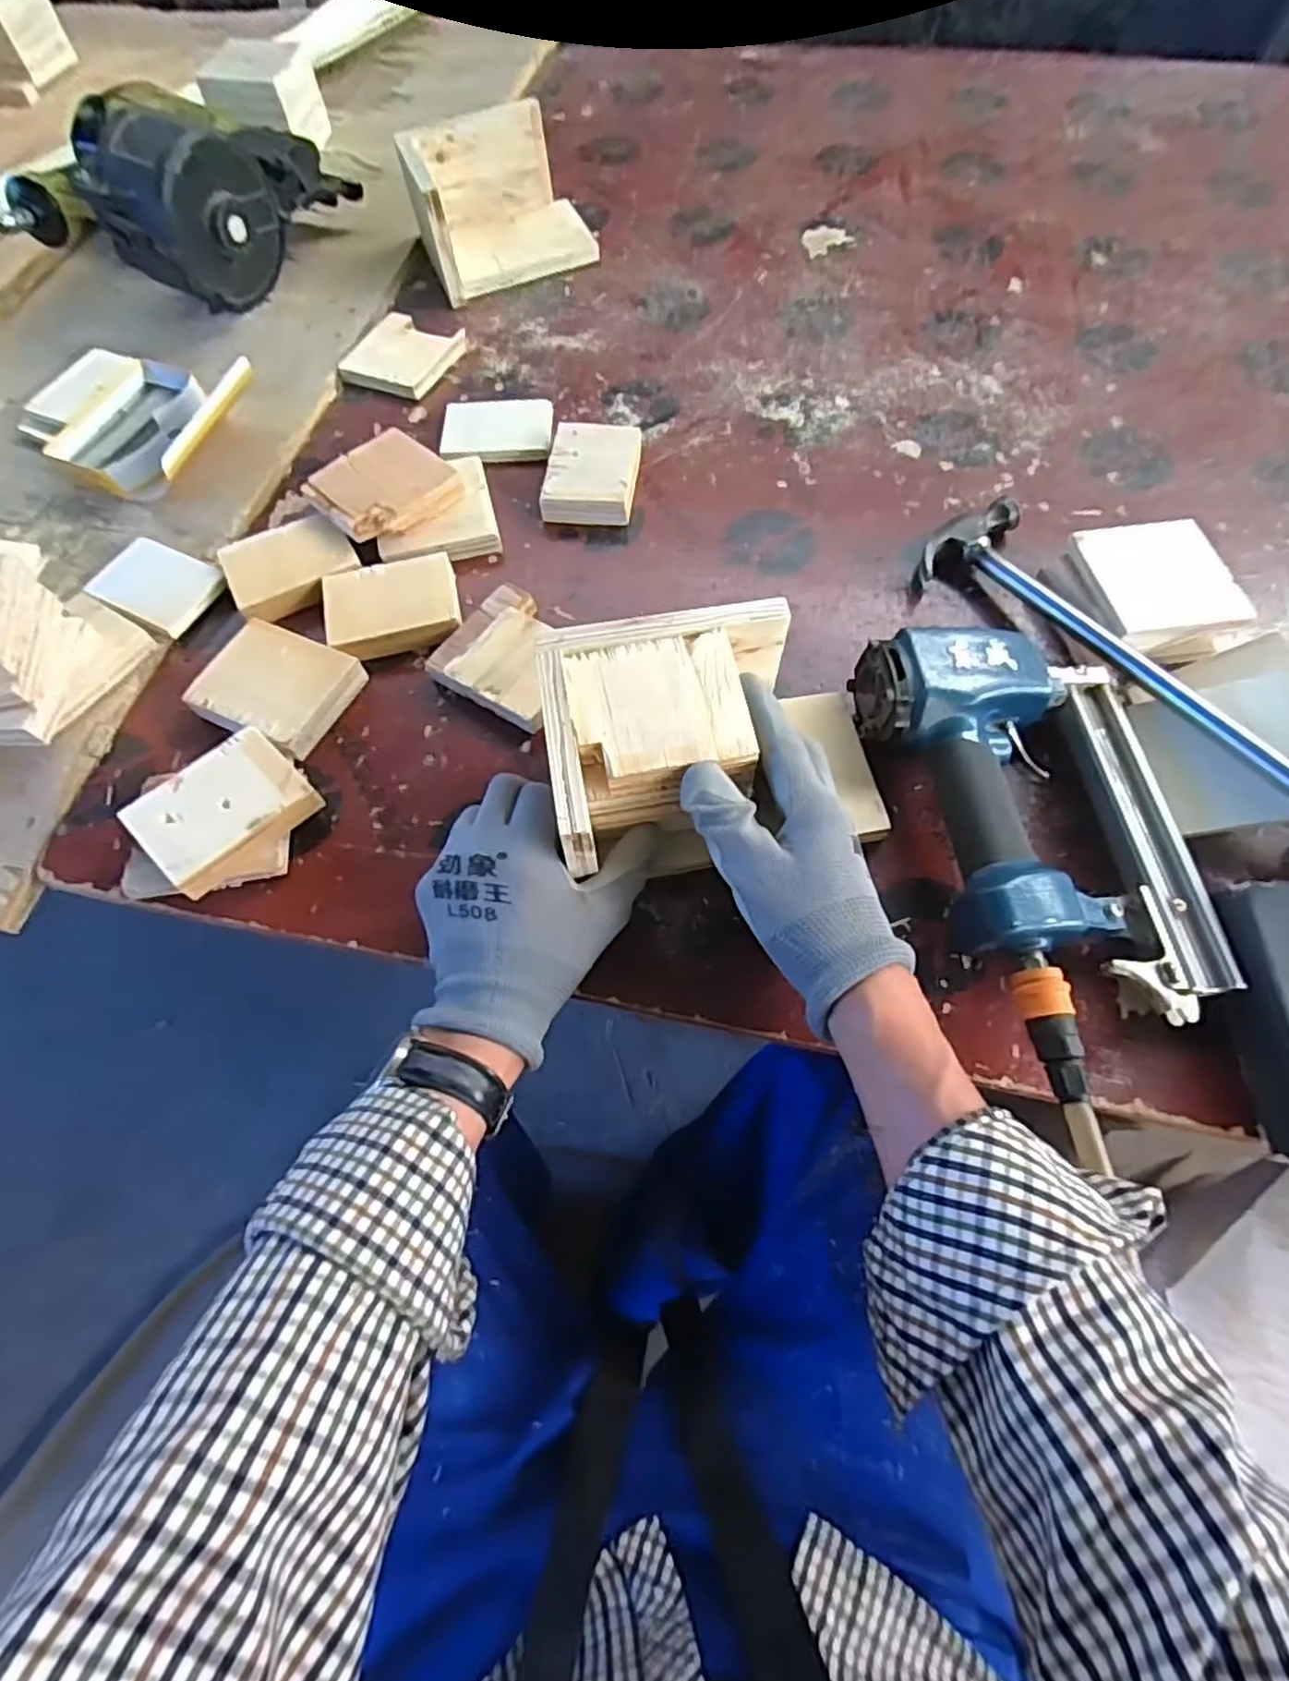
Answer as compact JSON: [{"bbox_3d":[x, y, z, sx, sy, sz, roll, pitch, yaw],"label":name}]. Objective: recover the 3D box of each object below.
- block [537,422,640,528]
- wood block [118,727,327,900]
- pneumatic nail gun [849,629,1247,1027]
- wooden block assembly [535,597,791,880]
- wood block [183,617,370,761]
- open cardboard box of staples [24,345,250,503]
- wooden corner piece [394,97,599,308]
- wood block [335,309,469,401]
[{"bbox_3d":[-0.041,-0.293,0.579,0.070,0.023,0.094,4,65,5],"label":"block"},{"bbox_3d":[-0.252,-0.020,0.433,0.069,0.016,0.091,42,71,14],"label":"wood block"},{"bbox_3d":[0.222,-0.013,0.413,0.174,0.065,0.221,-1,65,3],"label":"pneumatic nail gun"},{"bbox_3d":[0.020,-0.058,0.399,0.139,0.059,0.120,-12,65,-3],"label":"wooden block assembly"},{"bbox_3d":[-0.252,-0.104,0.496,0.096,0.029,0.079,21,68,12],"label":"wood block"},{"bbox_3d":[-0.430,-0.359,0.608,0.194,0.046,0.129,23,68,13],"label":"open cardboard box of staples"},{"bbox_3d":[-0.146,-0.621,0.705,0.165,0.094,0.126,-23,66,-8],"label":"wooden corner piece"},{"bbox_3d":[-0.217,-0.435,0.649,0.089,0.010,0.095,23,68,13],"label":"wood block"}]

